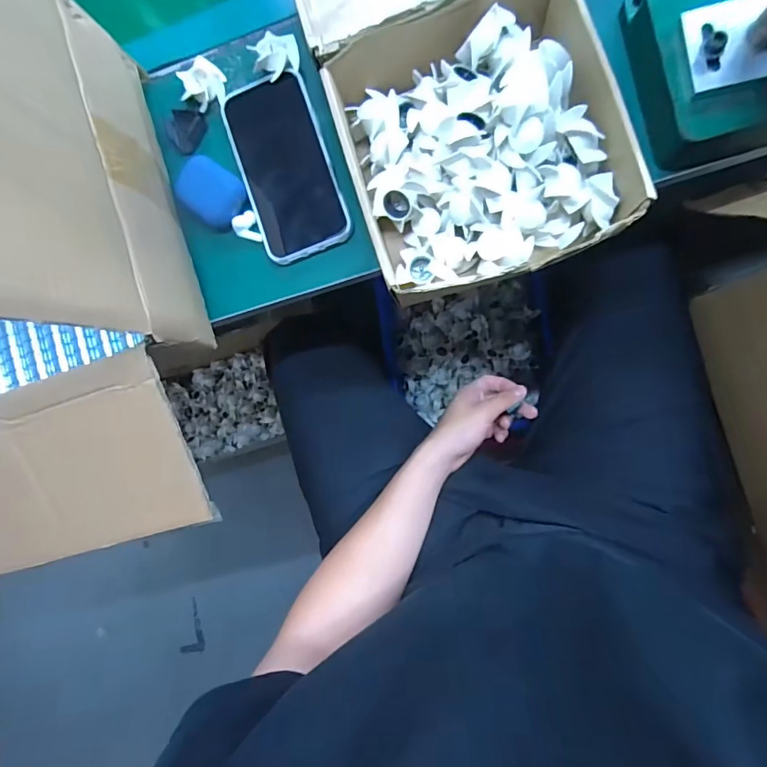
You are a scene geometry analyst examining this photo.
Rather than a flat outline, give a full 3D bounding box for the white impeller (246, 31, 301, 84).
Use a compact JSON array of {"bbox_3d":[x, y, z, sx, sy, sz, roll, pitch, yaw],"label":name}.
[{"bbox_3d":[-0.099,-0.301,0.424,0.041,0.019,0.042,0,87,9],"label":"white impeller"}]

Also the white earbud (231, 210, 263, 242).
[{"bbox_3d":[-0.127,-0.146,0.433,0.022,0.013,0.027,-12,85,8],"label":"white earbud"}]

